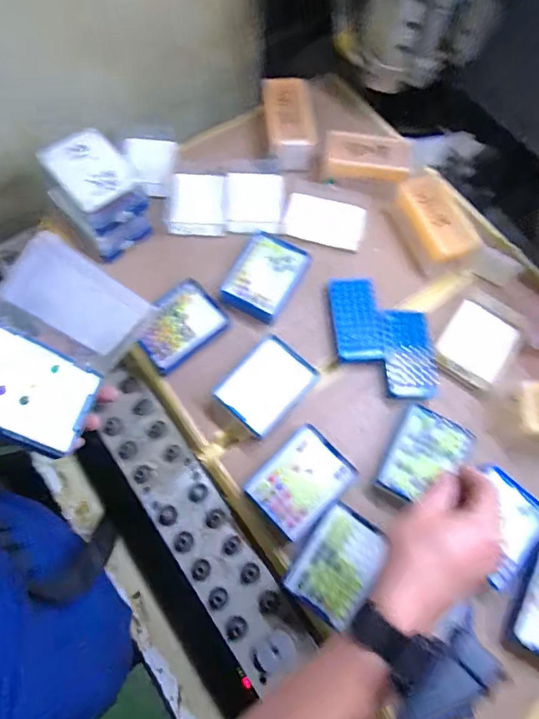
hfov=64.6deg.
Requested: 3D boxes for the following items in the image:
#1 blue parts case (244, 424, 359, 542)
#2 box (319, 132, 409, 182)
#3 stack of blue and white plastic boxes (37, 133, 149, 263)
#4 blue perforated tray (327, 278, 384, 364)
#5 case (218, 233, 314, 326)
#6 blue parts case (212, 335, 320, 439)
[{"bbox_3d":[0.035,0.137,0.478,0.103,0.039,0.080,-41,77,-15],"label":"blue parts case"},{"bbox_3d":[0.138,-0.279,0.602,0.124,0.040,0.066,4,73,1],"label":"box"},{"bbox_3d":[-0.216,-0.205,0.550,0.092,0.110,0.106,-38,76,-11],"label":"stack of blue and white plastic boxes"},{"bbox_3d":[0.108,-0.051,0.548,0.059,0.025,0.113,-3,73,-1],"label":"blue perforated tray"},{"bbox_3d":[-0.003,-0.109,0.560,0.086,0.037,0.114,23,74,7],"label":"case"},{"bbox_3d":[-0.004,0.033,0.514,0.081,0.030,0.105,42,77,12],"label":"blue parts case"}]

